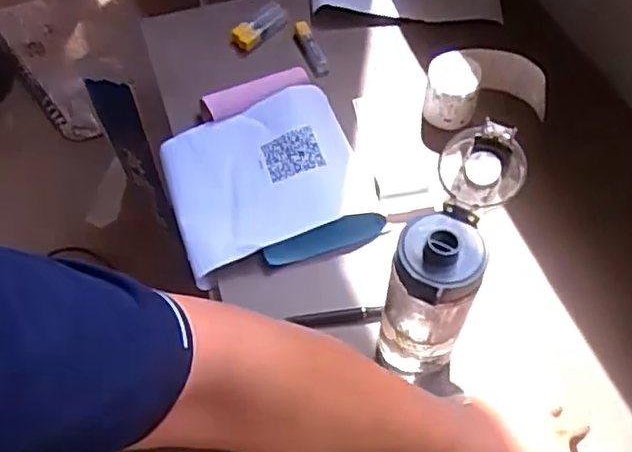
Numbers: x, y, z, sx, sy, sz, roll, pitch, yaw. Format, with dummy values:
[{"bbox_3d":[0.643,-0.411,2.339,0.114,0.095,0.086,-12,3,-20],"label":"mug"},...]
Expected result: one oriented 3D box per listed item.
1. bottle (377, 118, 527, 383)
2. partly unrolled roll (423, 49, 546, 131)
[{"bbox_3d":[0.114,0.031,0.573,0.064,0.194,0.148,23,58,15],"label":"bottle"},{"bbox_3d":[0.206,-0.174,0.815,0.140,0.077,0.094,-17,57,-11],"label":"partly unrolled roll"}]

